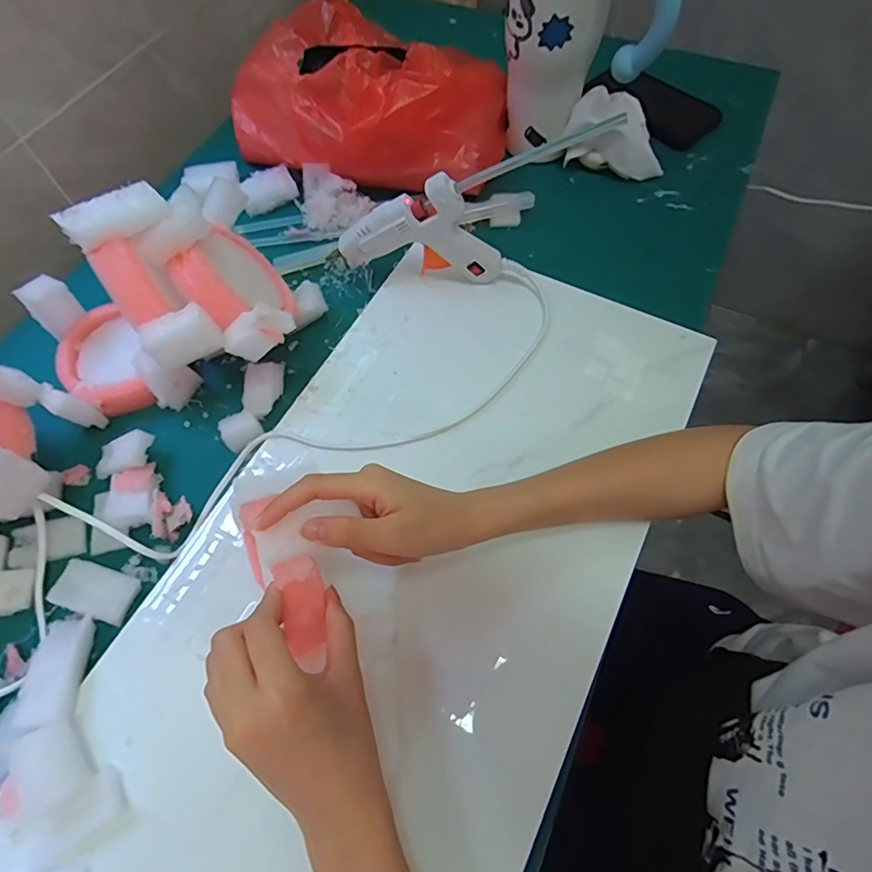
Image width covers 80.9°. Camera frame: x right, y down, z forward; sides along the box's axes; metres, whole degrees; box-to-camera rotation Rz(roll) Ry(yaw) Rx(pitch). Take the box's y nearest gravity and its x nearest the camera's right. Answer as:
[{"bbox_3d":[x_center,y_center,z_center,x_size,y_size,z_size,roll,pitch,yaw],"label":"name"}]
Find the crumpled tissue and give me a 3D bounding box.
[{"bbox_3d":[0.192,-0.320,0.546,0.110,0.067,0.056,7,64,4],"label":"crumpled tissue"}]

